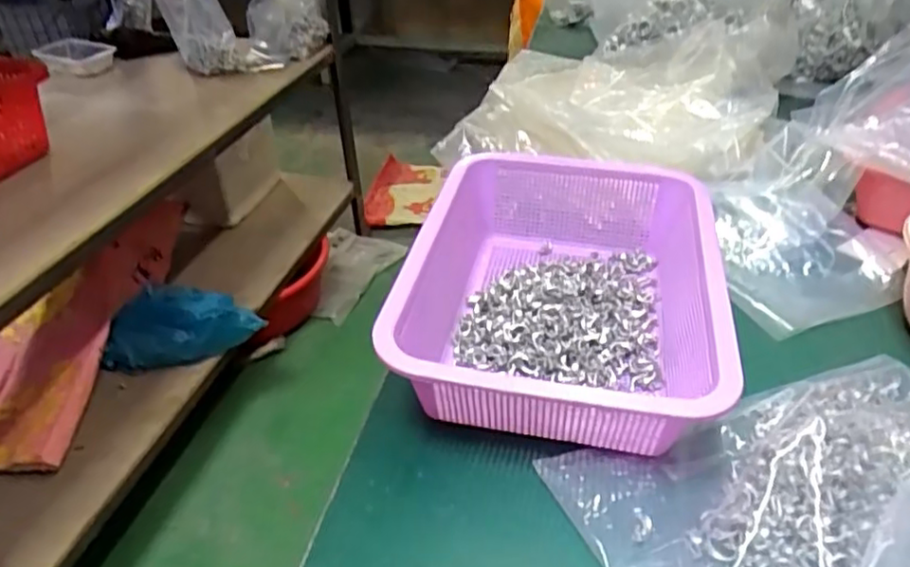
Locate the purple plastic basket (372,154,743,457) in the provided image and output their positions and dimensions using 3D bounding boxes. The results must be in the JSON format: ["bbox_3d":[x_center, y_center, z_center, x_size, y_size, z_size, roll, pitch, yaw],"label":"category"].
[{"bbox_3d":[0.084,-0.001,0.505,0.213,0.093,0.294,8,38,11],"label":"purple plastic basket"}]

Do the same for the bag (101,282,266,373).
[{"bbox_3d":[-0.513,0.083,1.235,0.284,0.125,0.105,-2,37,0],"label":"bag"}]

